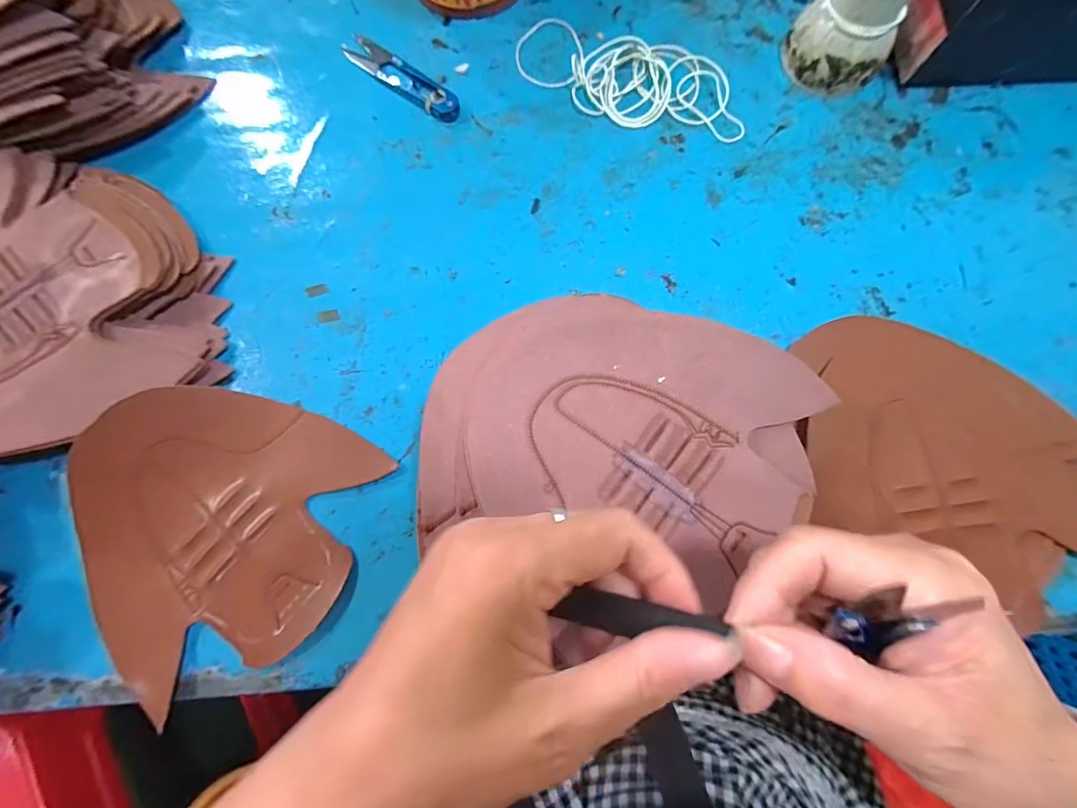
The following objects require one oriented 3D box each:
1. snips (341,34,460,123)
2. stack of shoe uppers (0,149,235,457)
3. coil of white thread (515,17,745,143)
[{"bbox_3d":[-0.101,-0.243,0.336,0.106,0.008,0.024,38,81,8],"label":"snips"},{"bbox_3d":[-0.301,-0.061,0.285,0.191,0.039,0.175,39,81,8],"label":"stack of shoe uppers"},{"bbox_3d":[0.066,-0.240,0.333,0.170,0.009,0.072,18,79,4],"label":"coil of white thread"}]

